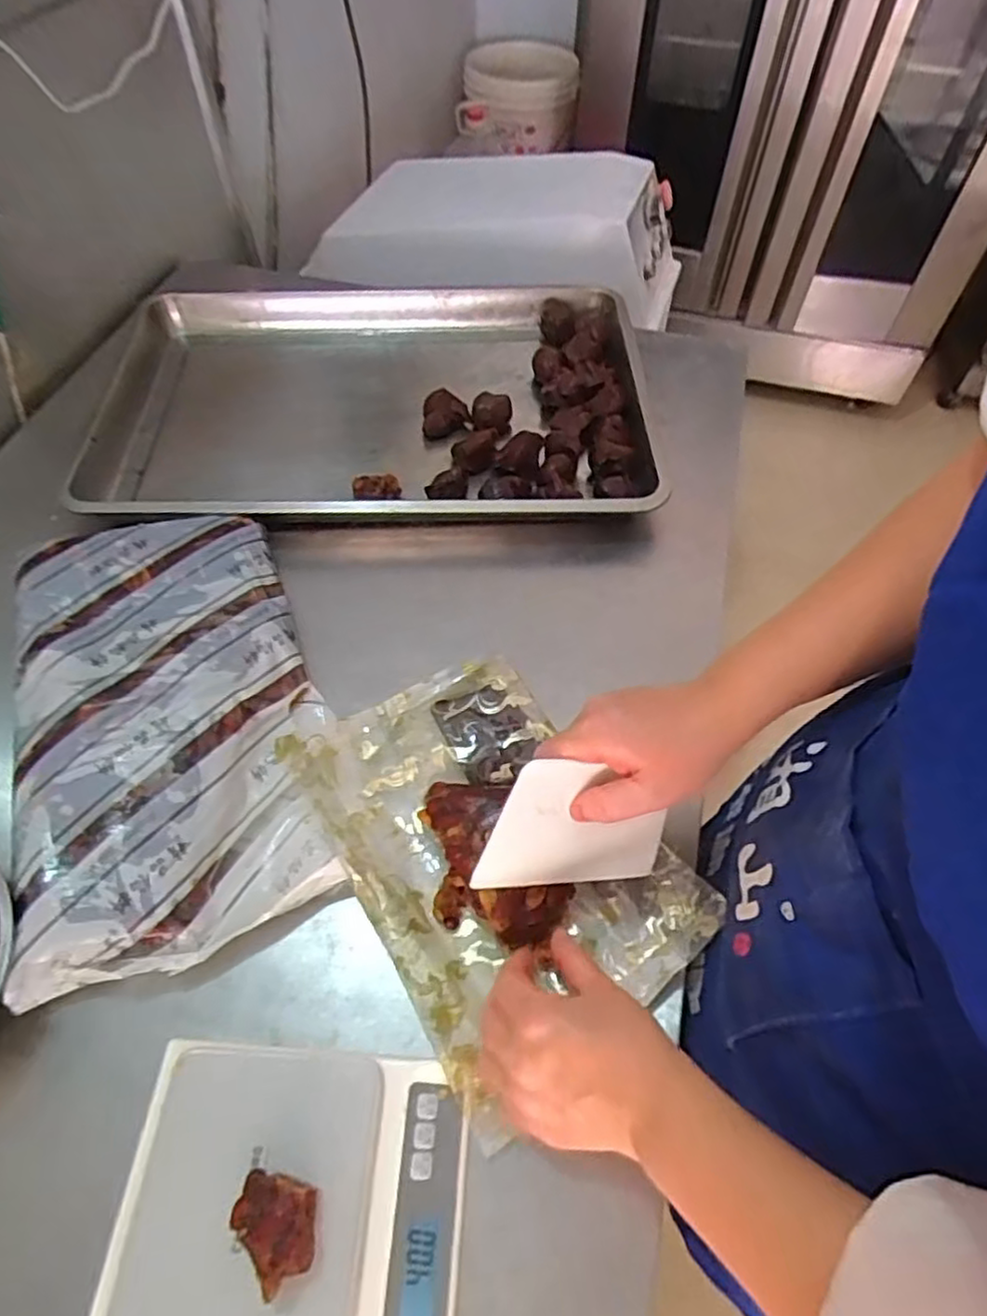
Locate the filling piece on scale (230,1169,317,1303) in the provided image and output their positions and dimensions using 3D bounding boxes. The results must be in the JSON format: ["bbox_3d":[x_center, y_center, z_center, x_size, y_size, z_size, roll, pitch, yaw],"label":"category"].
[{"bbox_3d":[-0.111,0.290,0.364,0.036,0.024,0.049,-34,63,-21],"label":"filling piece on scale"}]

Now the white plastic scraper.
[{"bbox_3d":[0.056,0.105,0.450,0.126,0.095,0.004,2,27,-21],"label":"white plastic scraper"}]

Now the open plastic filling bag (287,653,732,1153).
[{"bbox_3d":[-0.002,0.128,0.515,0.201,0.051,0.300,-28,61,-19],"label":"open plastic filling bag"}]

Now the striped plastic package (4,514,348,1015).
[{"bbox_3d":[-0.255,0.038,0.561,0.217,0.064,0.384,-16,58,-12],"label":"striped plastic package"}]

